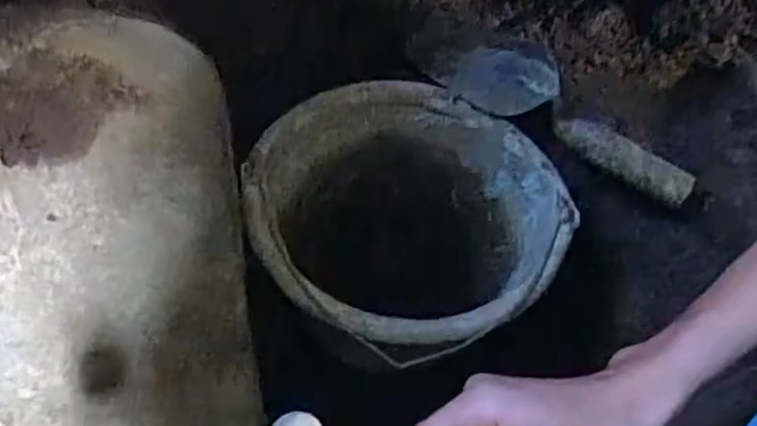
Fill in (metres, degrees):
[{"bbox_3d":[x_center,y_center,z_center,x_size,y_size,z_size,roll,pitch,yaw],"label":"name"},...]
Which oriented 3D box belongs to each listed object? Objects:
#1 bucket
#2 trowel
[{"bbox_3d":[0.021,0.049,0.640,0.238,0.250,0.236,1,55,-2],"label":"bucket"},{"bbox_3d":[0.175,-0.079,0.621,0.225,0.031,0.062,29,57,-3],"label":"trowel"}]

